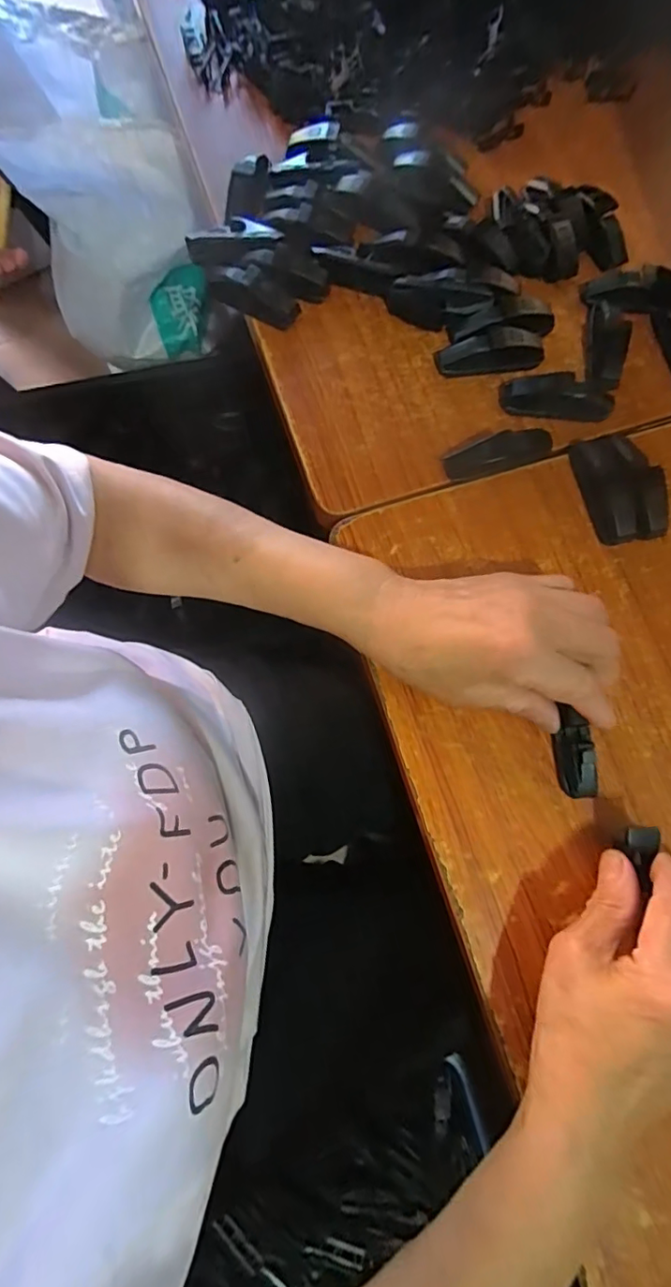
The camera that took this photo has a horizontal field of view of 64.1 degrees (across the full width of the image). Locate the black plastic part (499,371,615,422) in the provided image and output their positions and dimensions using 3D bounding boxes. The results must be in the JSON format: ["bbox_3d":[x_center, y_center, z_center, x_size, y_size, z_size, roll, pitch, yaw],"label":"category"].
[{"bbox_3d":[0.156,-0.171,0.371,0.077,0.022,0.020,6,77,1],"label":"black plastic part"}]

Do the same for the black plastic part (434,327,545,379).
[{"bbox_3d":[0.110,-0.206,0.380,0.073,0.018,0.024,-9,77,-2],"label":"black plastic part"}]

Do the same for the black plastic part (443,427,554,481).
[{"bbox_3d":[0.112,-0.128,0.360,0.076,0.020,0.018,-17,78,-4],"label":"black plastic part"}]

